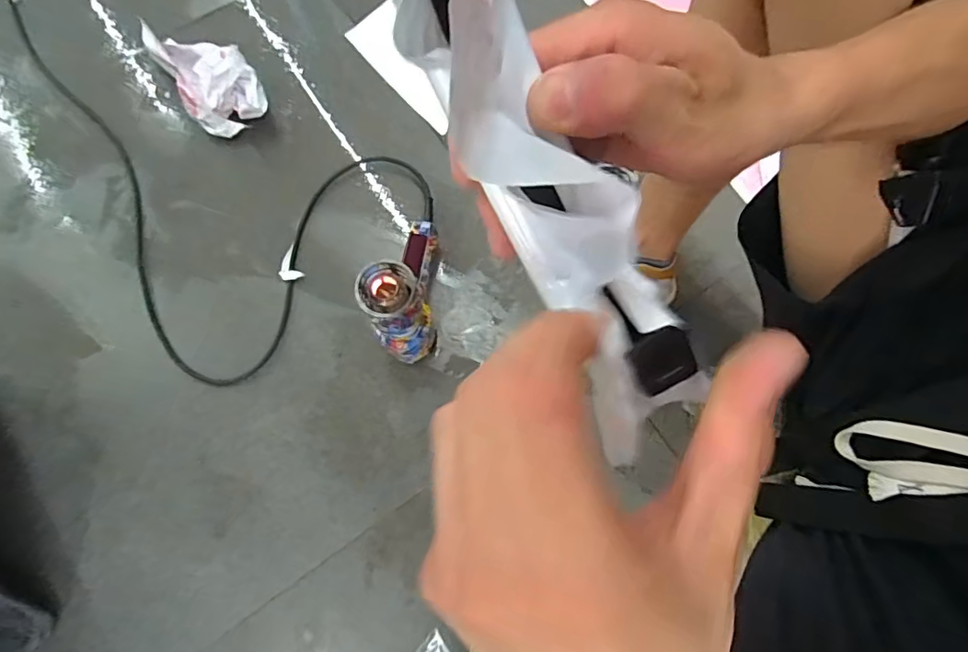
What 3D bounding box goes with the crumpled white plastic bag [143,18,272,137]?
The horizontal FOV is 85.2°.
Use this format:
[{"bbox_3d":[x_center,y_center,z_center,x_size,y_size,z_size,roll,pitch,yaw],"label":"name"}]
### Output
[{"bbox_3d":[-0.387,-0.352,0.750,0.102,0.083,0.175,-37,81,-8],"label":"crumpled white plastic bag"}]

